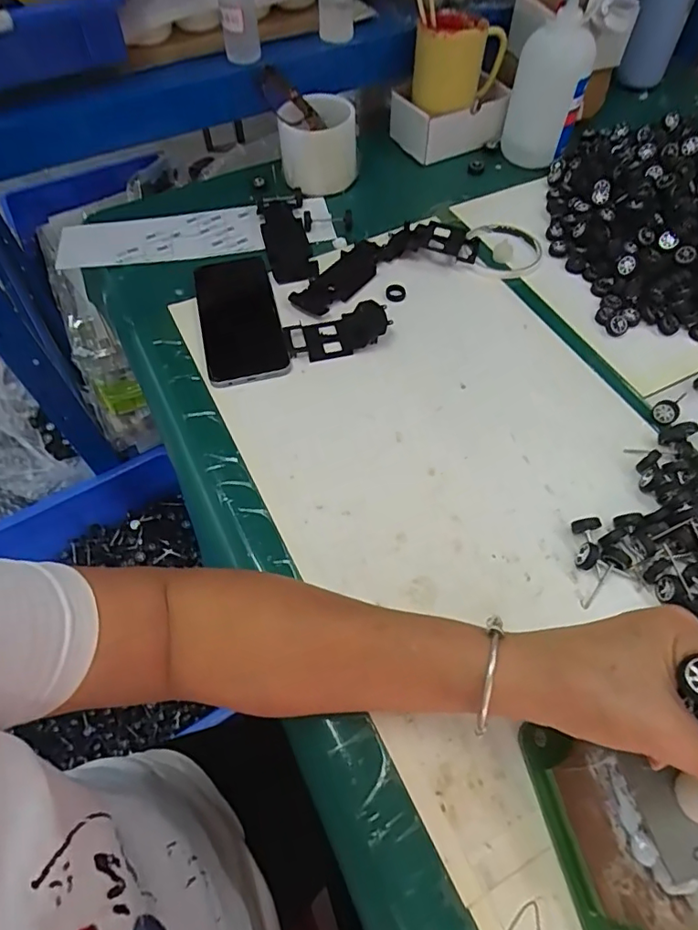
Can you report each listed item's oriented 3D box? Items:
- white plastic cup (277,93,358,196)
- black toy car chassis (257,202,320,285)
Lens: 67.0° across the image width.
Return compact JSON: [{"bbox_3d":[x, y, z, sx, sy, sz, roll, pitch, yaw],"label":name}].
[{"bbox_3d":[-0.033,-0.358,0.593,0.084,0.076,0.068,-4,59,-2],"label":"white plastic cup"},{"bbox_3d":[-0.069,-0.247,0.572,0.046,0.010,0.136,-13,59,-7],"label":"black toy car chassis"}]

